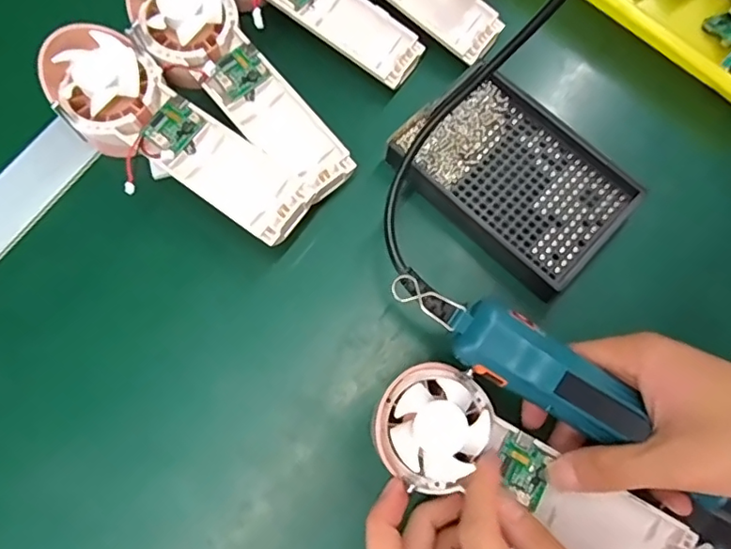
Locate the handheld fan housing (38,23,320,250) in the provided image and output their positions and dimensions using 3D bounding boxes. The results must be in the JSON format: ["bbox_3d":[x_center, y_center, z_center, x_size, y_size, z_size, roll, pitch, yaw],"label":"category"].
[{"bbox_3d":[-0.114,-0.075,0.330,0.175,0.049,0.066,39,77,9],"label":"handheld fan housing"}]

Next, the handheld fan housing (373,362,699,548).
[{"bbox_3d":[0.084,0.108,0.283,0.171,0.027,0.059,33,79,-1],"label":"handheld fan housing"}]

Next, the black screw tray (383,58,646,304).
[{"bbox_3d":[0.090,-0.062,0.343,0.137,0.015,0.096,43,78,10],"label":"black screw tray"}]

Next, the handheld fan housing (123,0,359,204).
[{"bbox_3d":[-0.080,-0.116,0.341,0.061,0.047,0.171,-35,78,-10],"label":"handheld fan housing"}]

